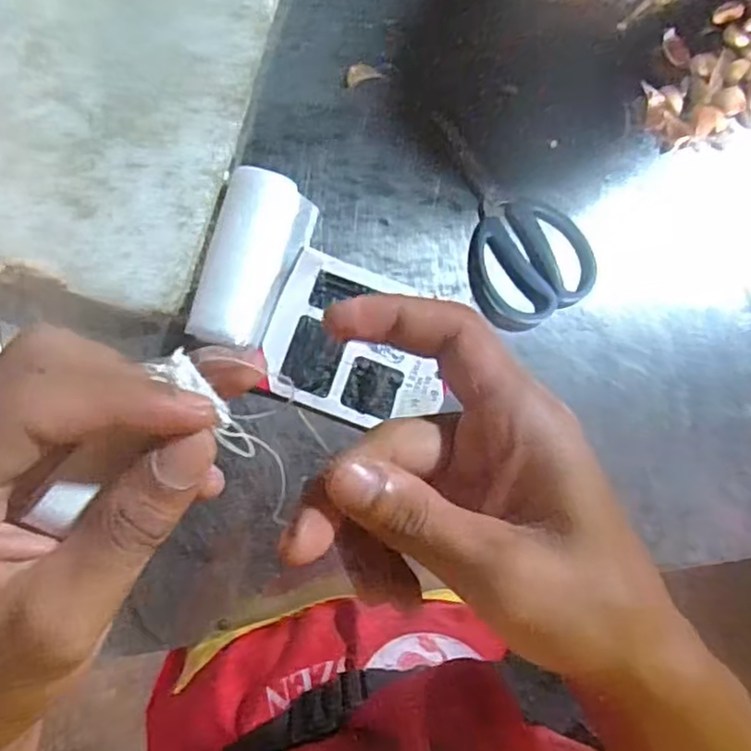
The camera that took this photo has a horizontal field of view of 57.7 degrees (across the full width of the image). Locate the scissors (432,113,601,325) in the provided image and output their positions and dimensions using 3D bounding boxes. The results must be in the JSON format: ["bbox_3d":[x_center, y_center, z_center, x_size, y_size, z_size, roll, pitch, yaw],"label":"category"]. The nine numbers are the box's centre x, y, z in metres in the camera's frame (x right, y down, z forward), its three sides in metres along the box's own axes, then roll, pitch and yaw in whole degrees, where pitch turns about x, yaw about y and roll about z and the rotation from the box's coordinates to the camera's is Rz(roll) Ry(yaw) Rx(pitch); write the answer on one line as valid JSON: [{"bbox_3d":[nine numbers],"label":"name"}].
[{"bbox_3d":[0.109,-0.137,0.569,0.098,0.016,0.191,-22,85,-3],"label":"scissors"}]

